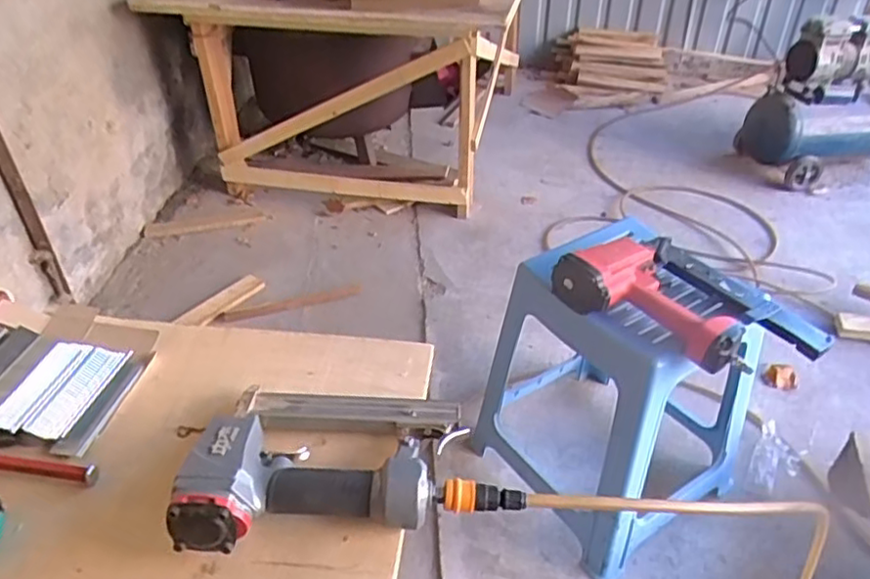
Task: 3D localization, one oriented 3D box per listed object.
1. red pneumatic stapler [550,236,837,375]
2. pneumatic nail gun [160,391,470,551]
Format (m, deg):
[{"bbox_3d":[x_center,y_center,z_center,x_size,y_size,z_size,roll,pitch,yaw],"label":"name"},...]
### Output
[{"bbox_3d":[0.365,0.016,0.952,0.353,0.080,0.180,28,47,32],"label":"red pneumatic stapler"},{"bbox_3d":[-0.091,0.138,0.564,0.216,0.062,0.165,0,38,1],"label":"pneumatic nail gun"}]

